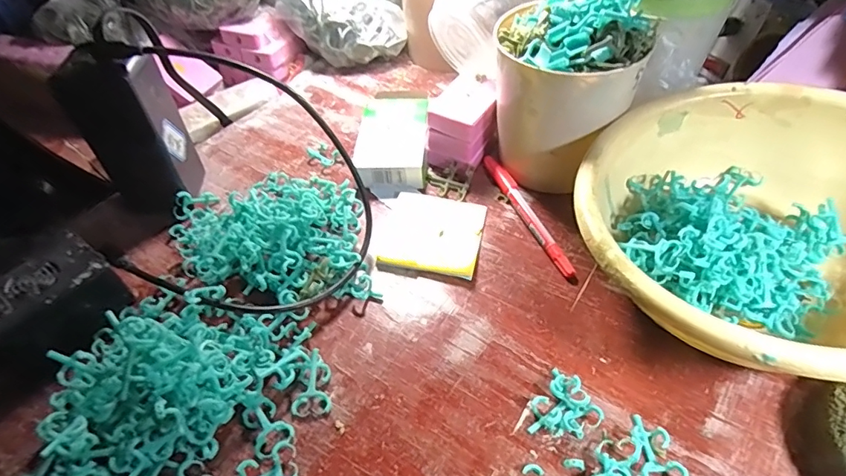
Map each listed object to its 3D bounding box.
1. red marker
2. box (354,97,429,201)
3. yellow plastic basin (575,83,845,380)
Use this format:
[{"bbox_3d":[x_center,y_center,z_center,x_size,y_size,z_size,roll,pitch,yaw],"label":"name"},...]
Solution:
[{"bbox_3d":[0.085,-0.022,0.403,0.014,0.010,0.140,-17,50,-11],"label":"red marker"},{"bbox_3d":[-0.026,-0.089,0.453,0.060,0.027,0.116,1,49,4],"label":"box"},{"bbox_3d":[0.215,-0.003,0.317,0.214,0.097,0.218,-2,49,2],"label":"yellow plastic basin"}]

